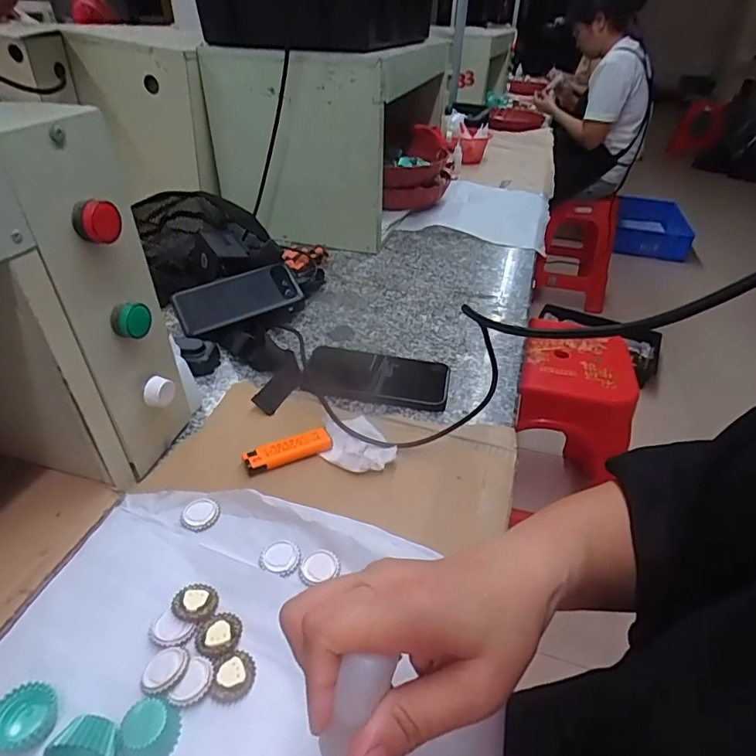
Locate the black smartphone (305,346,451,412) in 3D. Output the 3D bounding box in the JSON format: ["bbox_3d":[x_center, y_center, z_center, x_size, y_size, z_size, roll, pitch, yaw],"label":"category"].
[{"bbox_3d":[-0.002,-0.004,0.560,0.164,0.014,0.079,8,36,9],"label":"black smartphone"}]

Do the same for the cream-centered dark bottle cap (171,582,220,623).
[{"bbox_3d":[-0.124,0.150,0.331,0.028,0.009,0.028,1,36,-1],"label":"cream-centered dark bottle cap"}]

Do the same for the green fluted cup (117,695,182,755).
[{"bbox_3d":[-0.127,0.196,0.271,0.028,0.017,0.029,1,36,-1],"label":"green fluted cup"}]

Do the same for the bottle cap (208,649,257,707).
[{"bbox_3d":[-0.088,0.180,0.298,0.025,0.004,0.029,3,36,1],"label":"bottle cap"}]

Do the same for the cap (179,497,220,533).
[{"bbox_3d":[-0.141,0.108,0.388,0.030,0.004,0.028,1,36,-1],"label":"cap"}]

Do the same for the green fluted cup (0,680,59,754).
[{"bbox_3d":[-0.200,0.190,0.275,0.030,0.015,0.029,1,36,-1],"label":"green fluted cup"}]

